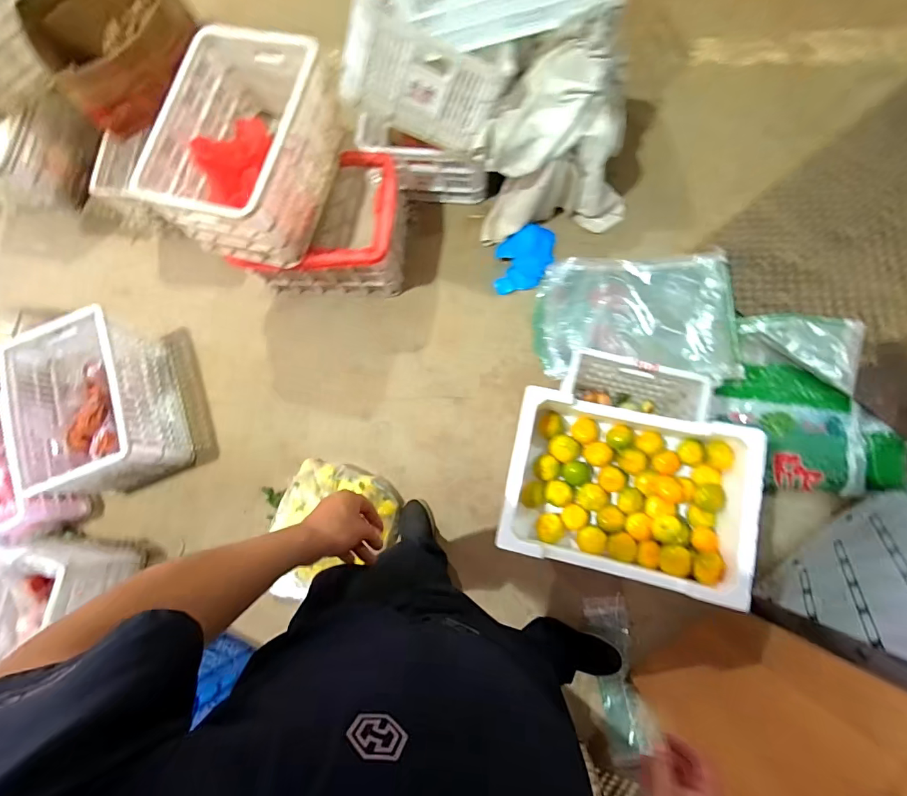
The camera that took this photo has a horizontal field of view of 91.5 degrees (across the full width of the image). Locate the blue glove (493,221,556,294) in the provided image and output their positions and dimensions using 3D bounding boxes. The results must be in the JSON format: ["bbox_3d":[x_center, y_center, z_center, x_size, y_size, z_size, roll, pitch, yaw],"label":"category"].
[{"bbox_3d":[0.240,-0.470,1.484,0.185,0.035,0.239,3,79,7],"label":"blue glove"}]

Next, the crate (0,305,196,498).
[{"bbox_3d":[-1.142,0.030,1.417,0.387,0.294,0.526,-20,77,2],"label":"crate"}]

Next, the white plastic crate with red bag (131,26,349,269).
[{"bbox_3d":[-0.570,-0.695,1.234,0.396,0.262,0.539,18,81,10],"label":"white plastic crate with red bag"}]

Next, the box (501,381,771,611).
[{"bbox_3d":[0.367,0.196,0.971,0.483,0.175,0.340,11,80,8],"label":"box"}]

